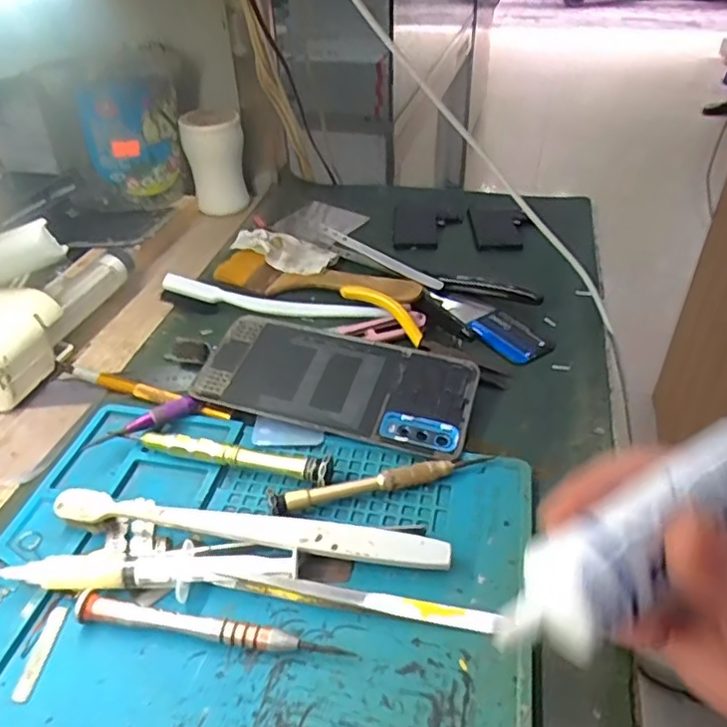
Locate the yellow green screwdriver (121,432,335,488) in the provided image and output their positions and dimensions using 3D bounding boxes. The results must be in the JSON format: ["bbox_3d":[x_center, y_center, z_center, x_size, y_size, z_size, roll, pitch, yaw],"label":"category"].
[{"bbox_3d":[-0.071,0.049,0.322,0.113,0.014,0.011,8,40,11],"label":"yellow green screwdriver"}]

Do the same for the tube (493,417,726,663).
[{"bbox_3d":[0.094,0.048,0.185,0.122,0.023,0.034,-23,43,-16],"label":"tube"}]

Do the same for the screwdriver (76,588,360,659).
[{"bbox_3d":[-0.063,0.108,0.256,0.115,0.010,0.012,5,39,8],"label":"screwdriver"}]

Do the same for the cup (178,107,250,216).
[{"bbox_3d":[-0.133,-0.184,0.567,0.053,0.080,0.044,-11,40,-12],"label":"cup"}]

